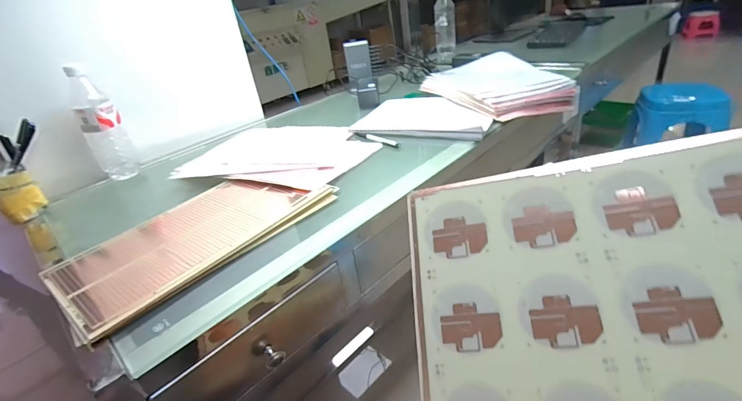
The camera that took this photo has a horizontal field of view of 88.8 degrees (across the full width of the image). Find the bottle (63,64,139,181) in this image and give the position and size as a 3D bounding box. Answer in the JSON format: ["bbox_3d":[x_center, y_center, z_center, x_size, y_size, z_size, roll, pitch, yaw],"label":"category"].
[{"bbox_3d":[-0.526,-0.147,0.743,0.066,0.219,0.062,-25,33,-25],"label":"bottle"}]

